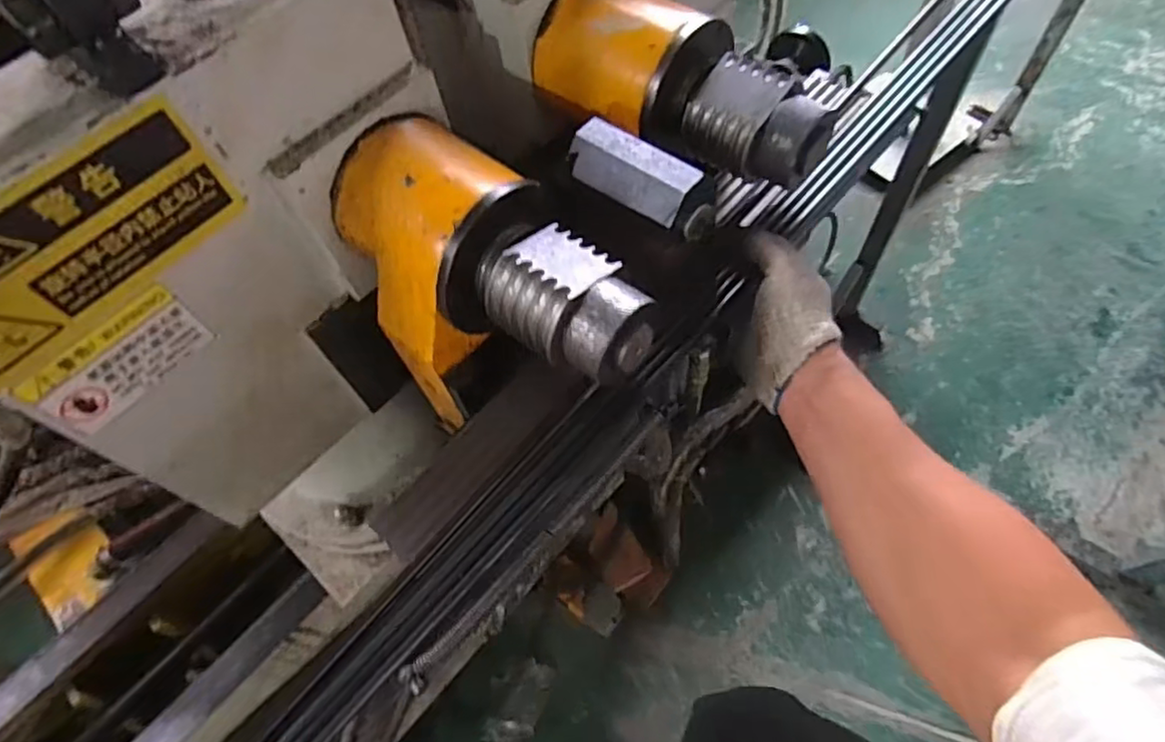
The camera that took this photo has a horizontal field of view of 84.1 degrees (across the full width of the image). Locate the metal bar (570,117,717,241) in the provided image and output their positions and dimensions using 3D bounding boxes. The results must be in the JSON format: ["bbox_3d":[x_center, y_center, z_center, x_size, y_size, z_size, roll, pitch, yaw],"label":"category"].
[{"bbox_3d":[0.047,-0.151,0.512,0.118,0.049,0.055,34,69,22],"label":"metal bar"}]

